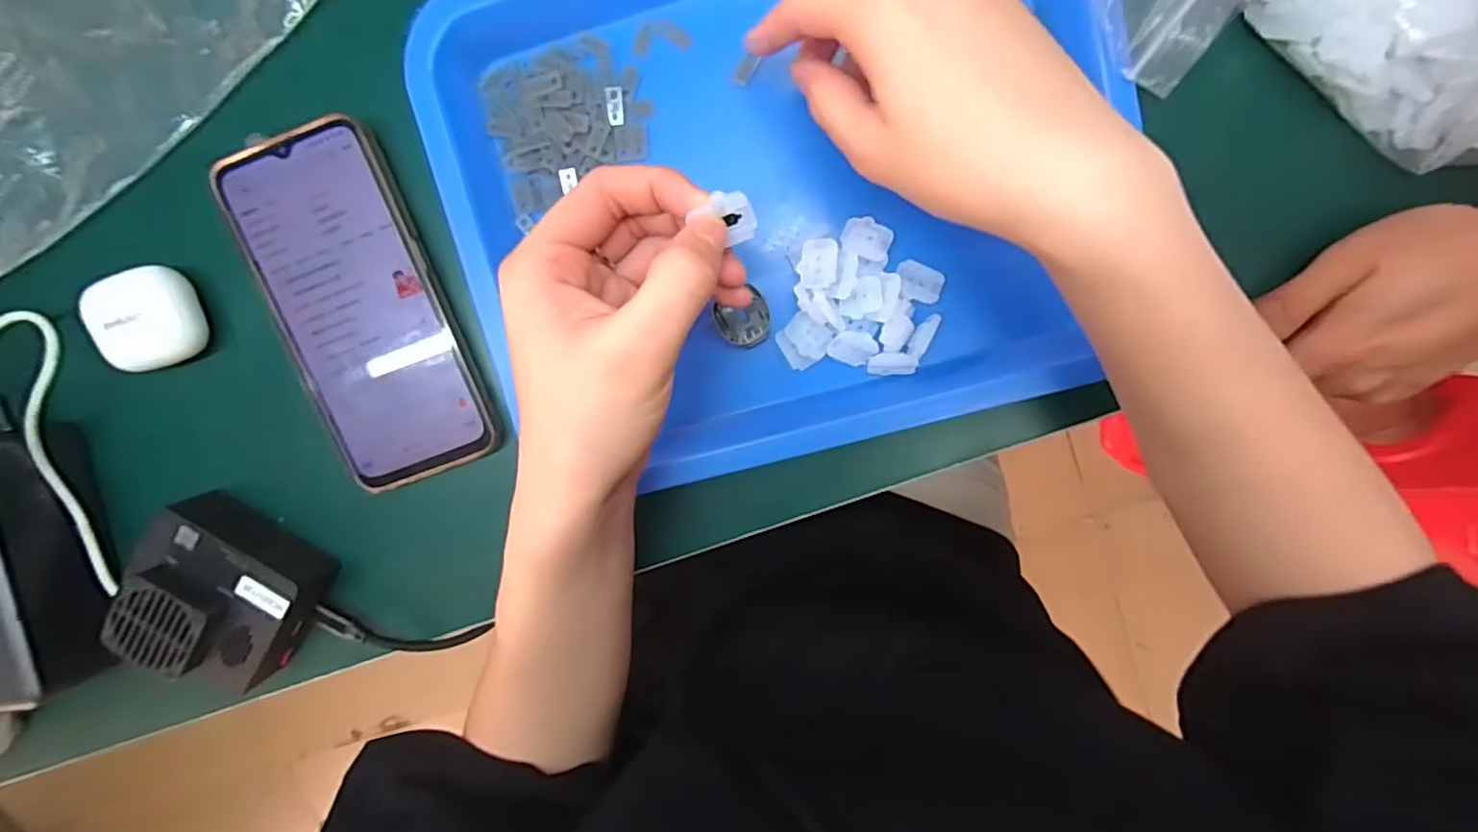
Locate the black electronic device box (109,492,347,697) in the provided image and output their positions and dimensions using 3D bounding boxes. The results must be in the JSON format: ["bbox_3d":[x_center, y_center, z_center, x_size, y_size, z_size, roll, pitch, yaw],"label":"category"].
[{"bbox_3d":[-0.254,0.089,0.313,0.075,0.038,0.073,30,99,-1],"label":"black electronic device box"}]

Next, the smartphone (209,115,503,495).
[{"bbox_3d":[-0.179,-0.049,0.305,0.078,0.012,0.164,-17,97,6],"label":"smartphone"}]

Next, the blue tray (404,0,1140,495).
[{"bbox_3d":[0.015,-0.102,0.281,0.275,0.045,0.246,-14,97,6],"label":"blue tray"}]

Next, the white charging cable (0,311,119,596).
[{"bbox_3d":[-0.332,0.020,0.311,0.038,0.012,0.137,-4,98,4],"label":"white charging cable"}]

